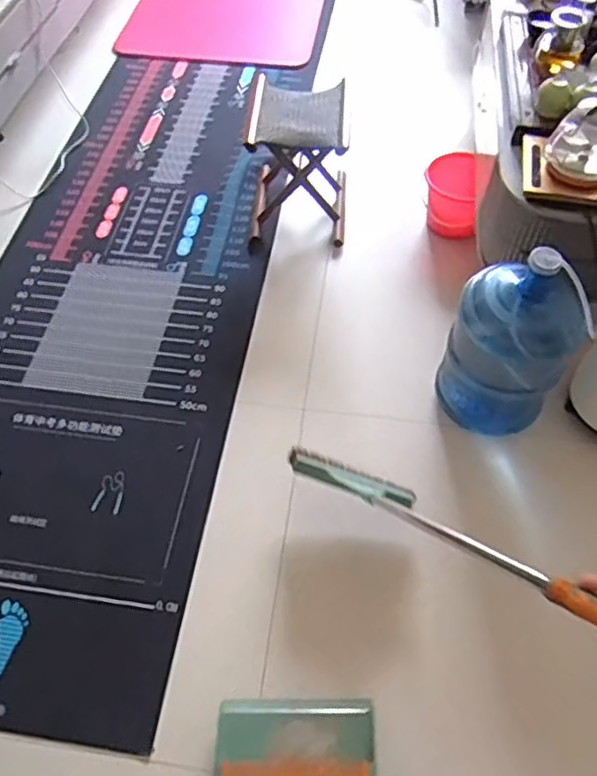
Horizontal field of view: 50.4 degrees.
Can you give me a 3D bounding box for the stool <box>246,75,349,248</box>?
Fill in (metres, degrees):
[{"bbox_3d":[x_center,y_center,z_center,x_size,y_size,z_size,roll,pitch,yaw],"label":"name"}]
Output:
[{"bbox_3d":[0.005,-0.645,1.812,0.291,0.359,0.316,4,49,0],"label":"stool"}]

